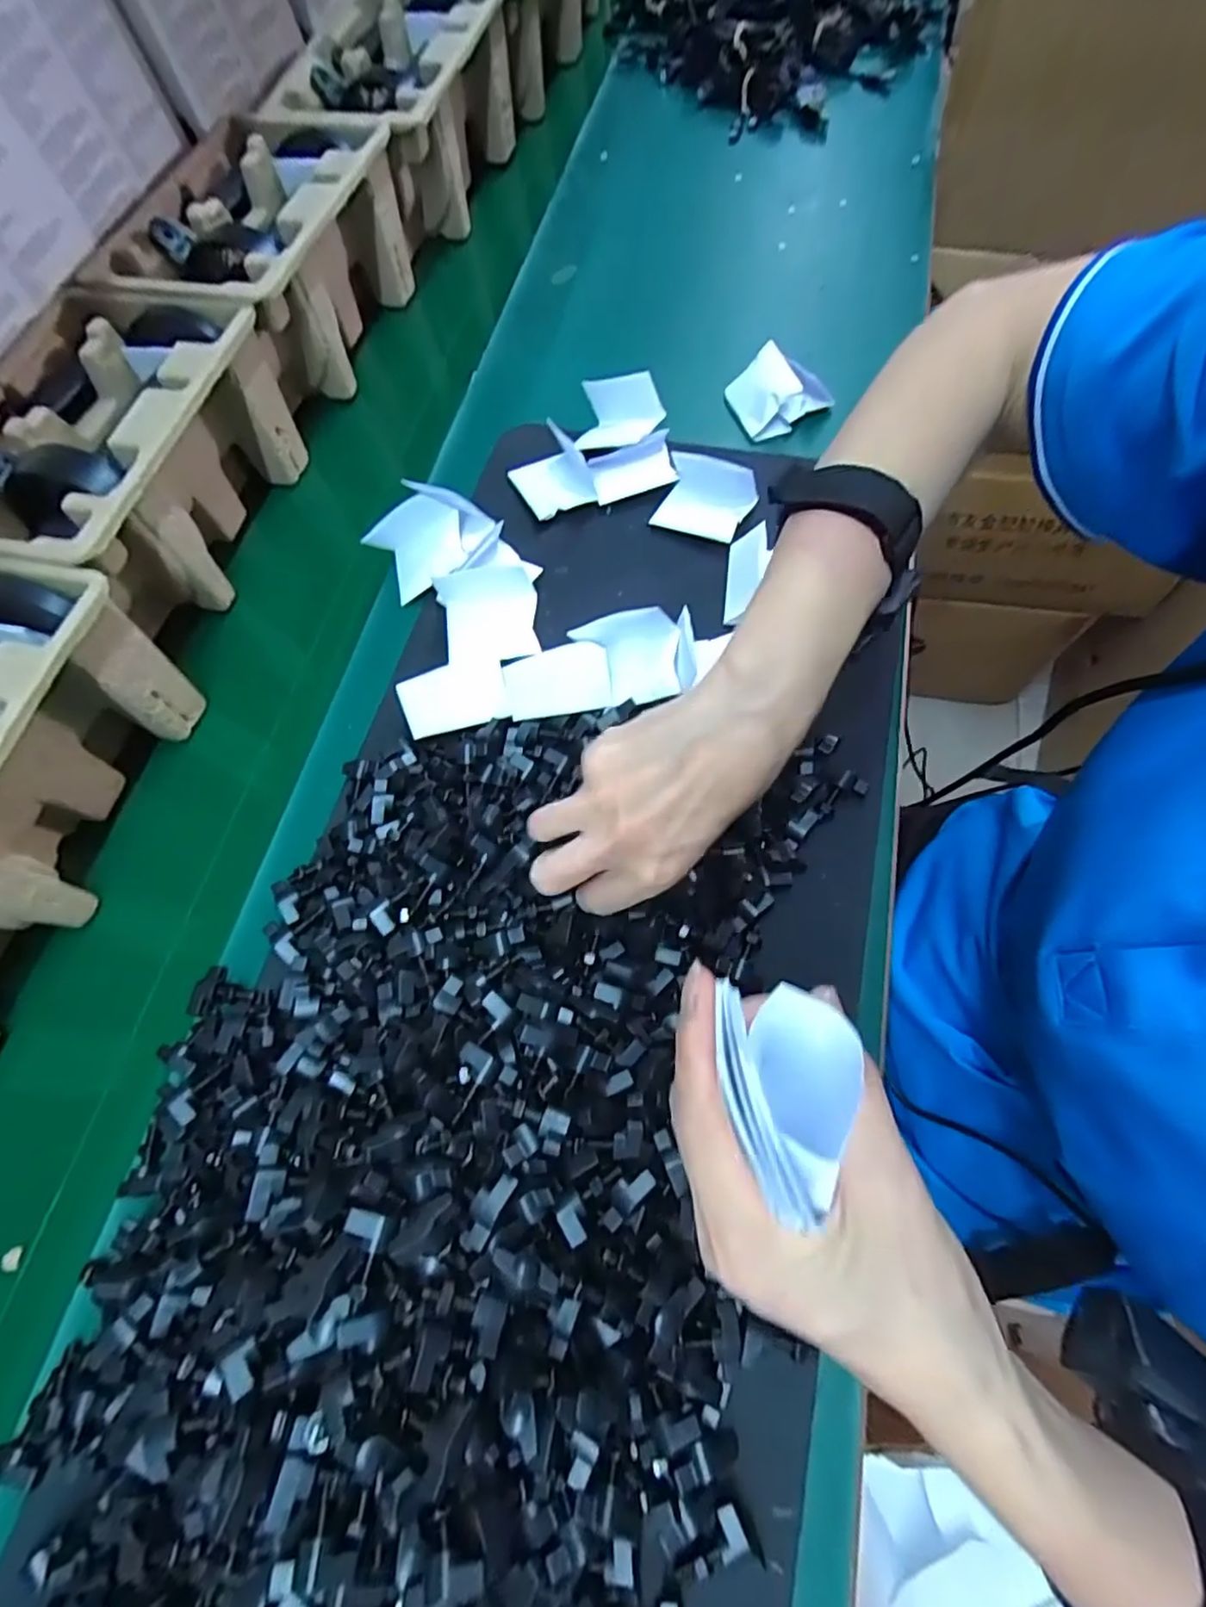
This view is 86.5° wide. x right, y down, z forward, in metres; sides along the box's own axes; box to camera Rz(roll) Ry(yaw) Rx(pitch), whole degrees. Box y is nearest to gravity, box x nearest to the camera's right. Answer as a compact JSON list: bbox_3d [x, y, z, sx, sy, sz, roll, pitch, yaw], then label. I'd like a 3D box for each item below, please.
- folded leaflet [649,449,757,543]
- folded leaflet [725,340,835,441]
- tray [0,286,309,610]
[{"bbox_3d":[0.069,-0.209,0.430,0.062,0.032,0.042,18,71,10],"label":"folded leaflet"},{"bbox_3d":[0.130,-0.308,0.473,0.064,0.026,0.055,-23,69,-5],"label":"folded leaflet"},{"bbox_3d":[-0.320,-0.222,0.430,0.146,0.104,0.220,10,70,8],"label":"tray"}]

